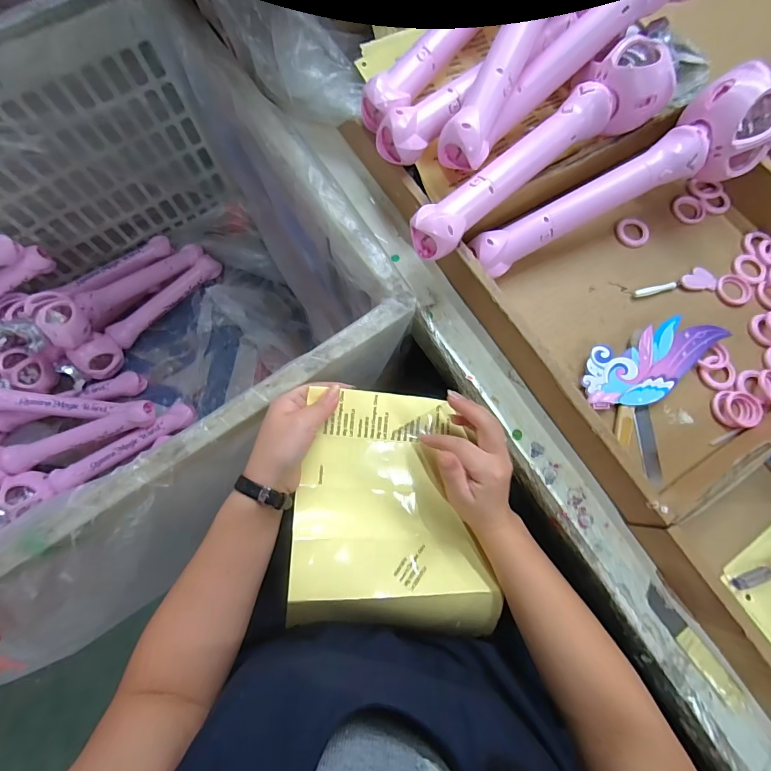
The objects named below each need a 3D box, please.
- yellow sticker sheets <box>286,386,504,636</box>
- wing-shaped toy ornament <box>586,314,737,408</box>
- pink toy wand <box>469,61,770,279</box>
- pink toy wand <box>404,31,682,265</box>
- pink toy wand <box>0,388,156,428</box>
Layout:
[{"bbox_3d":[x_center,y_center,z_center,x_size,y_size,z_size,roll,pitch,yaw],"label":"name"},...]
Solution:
[{"bbox_3d":[0.018,0.125,0.394,0.196,0.057,0.231,2,76,-1],"label":"yellow sticker sheets"},{"bbox_3d":[0.284,-0.023,0.415,0.162,0.017,0.072,-20,77,-6],"label":"wing-shaped toy ornament"},{"bbox_3d":[0.257,-0.216,0.397,0.351,0.087,0.083,-28,77,-8],"label":"pink toy wand"},{"bbox_3d":[0.163,-0.242,0.395,0.342,0.048,0.071,-38,78,-10],"label":"pink toy wand"},{"bbox_3d":[-0.623,0.035,0.710,0.374,0.076,0.084,8,75,-17],"label":"pink toy wand"}]

